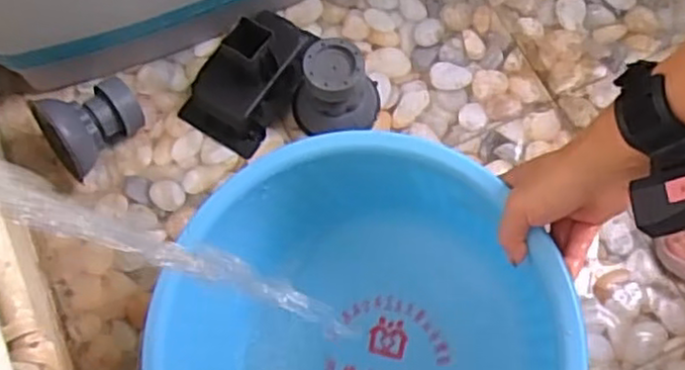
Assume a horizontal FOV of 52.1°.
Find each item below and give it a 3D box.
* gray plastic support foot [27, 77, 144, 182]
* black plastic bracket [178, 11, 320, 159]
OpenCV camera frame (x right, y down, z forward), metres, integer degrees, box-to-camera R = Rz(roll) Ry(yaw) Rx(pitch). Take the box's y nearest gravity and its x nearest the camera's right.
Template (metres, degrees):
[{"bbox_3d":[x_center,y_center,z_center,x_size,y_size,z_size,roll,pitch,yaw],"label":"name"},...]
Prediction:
[{"bbox_3d":[-0.281,-0.069,0.794,0.108,0.087,0.082,-37,72,-11],"label":"gray plastic support foot"},{"bbox_3d":[-0.106,-0.144,0.814,0.110,0.094,0.179,32,72,12],"label":"black plastic bracket"}]

